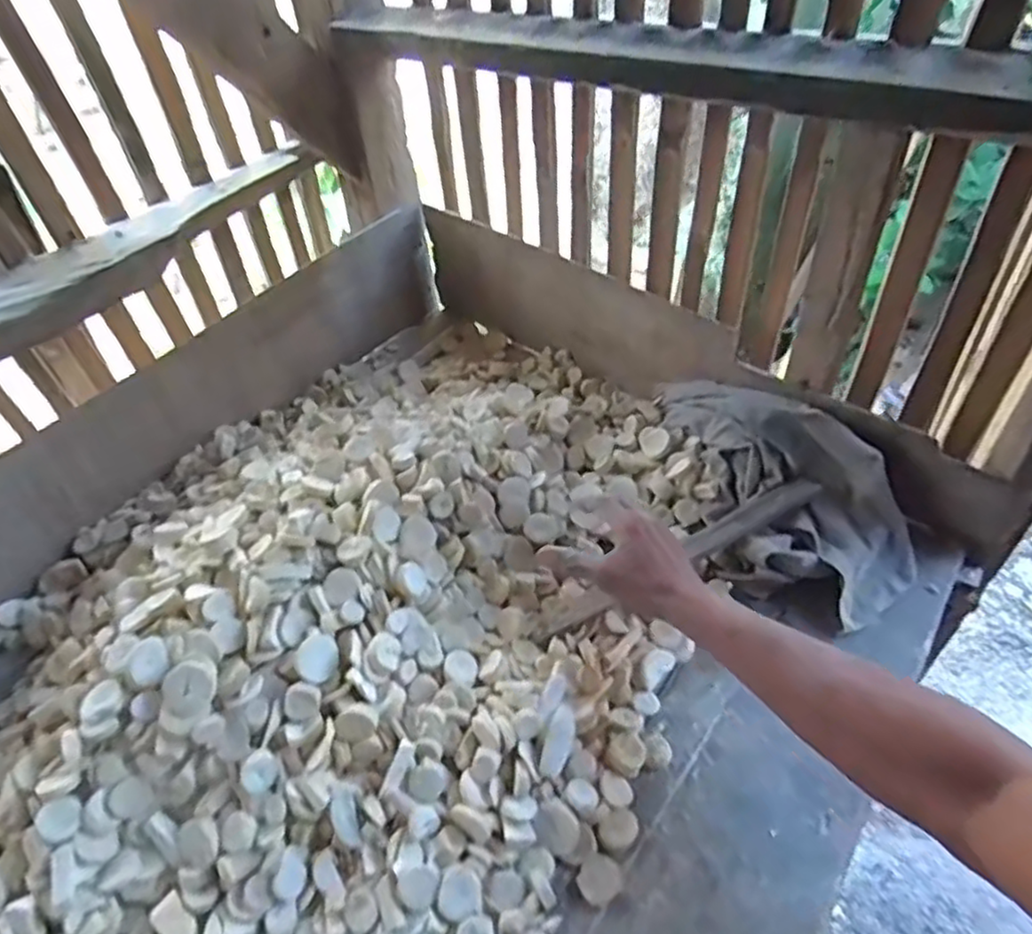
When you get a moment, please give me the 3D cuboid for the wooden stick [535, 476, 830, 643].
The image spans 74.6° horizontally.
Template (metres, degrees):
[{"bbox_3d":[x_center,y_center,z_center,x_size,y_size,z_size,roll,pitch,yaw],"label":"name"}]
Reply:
[{"bbox_3d":[0.158,0.086,0.653,0.314,0.019,0.024,-27,49,-8],"label":"wooden stick"}]

